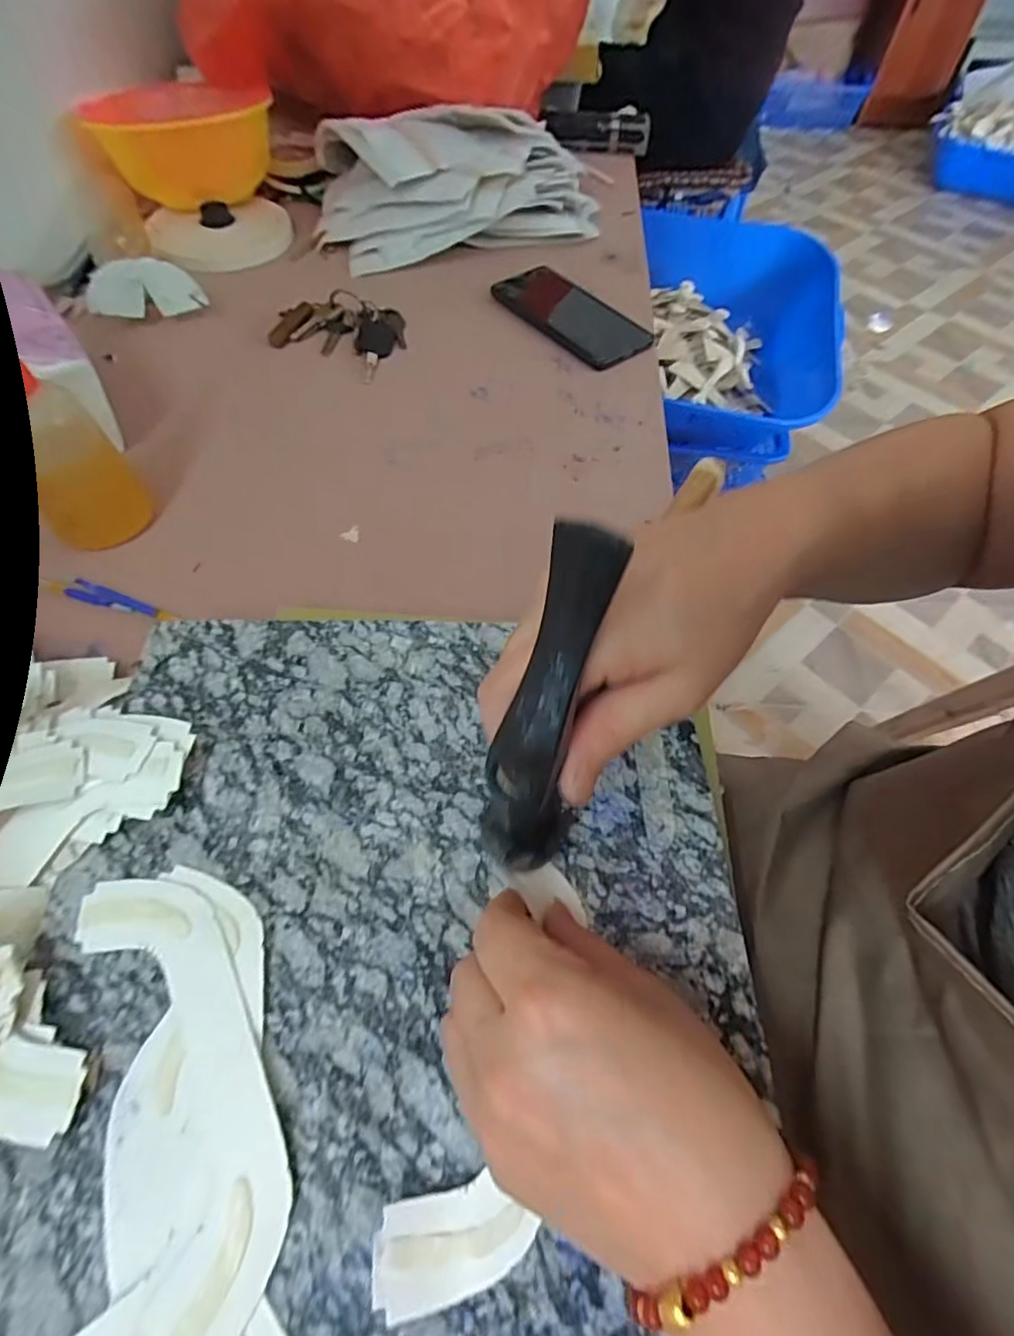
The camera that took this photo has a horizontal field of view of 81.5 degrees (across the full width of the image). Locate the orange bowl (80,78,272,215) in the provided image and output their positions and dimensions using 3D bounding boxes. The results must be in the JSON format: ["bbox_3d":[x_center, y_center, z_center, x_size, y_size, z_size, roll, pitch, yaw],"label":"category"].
[{"bbox_3d":[-0.348,-0.577,0.657,0.169,0.095,0.177,-8,59,-6],"label":"orange bowl"}]

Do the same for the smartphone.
[{"bbox_3d":[0.065,-0.352,0.581,0.087,0.013,0.173,-34,65,-20],"label":"smartphone"}]

